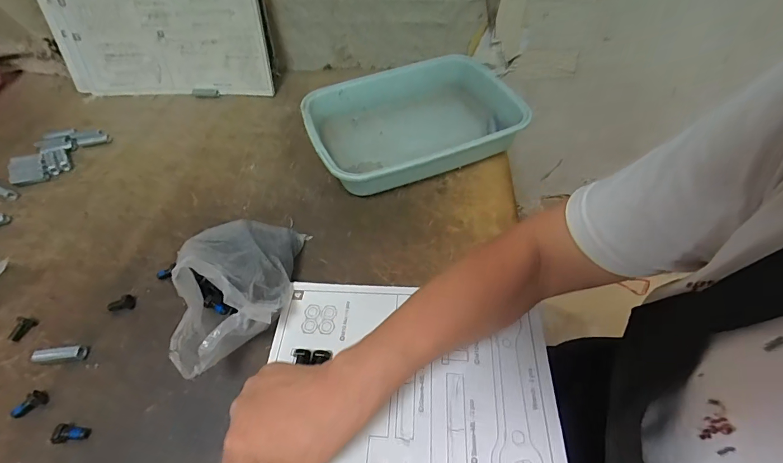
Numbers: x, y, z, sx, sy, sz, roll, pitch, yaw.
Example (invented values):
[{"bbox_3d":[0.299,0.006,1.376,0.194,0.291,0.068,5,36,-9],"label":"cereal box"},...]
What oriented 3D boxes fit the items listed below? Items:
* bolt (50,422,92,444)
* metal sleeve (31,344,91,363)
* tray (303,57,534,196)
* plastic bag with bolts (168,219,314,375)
[{"bbox_3d":[-0.301,0.190,0.363,0.025,0.018,0.018,3,51,7],"label":"bolt"},{"bbox_3d":[-0.354,0.131,0.413,0.048,0.011,0.014,-2,50,-14],"label":"metal sleeve"},{"bbox_3d":[0.030,-0.169,0.598,0.308,0.059,0.232,-20,52,-12],"label":"tray"},{"bbox_3d":[-0.152,0.047,0.398,0.076,0.131,0.187,-4,51,0],"label":"plastic bag with bolts"}]

